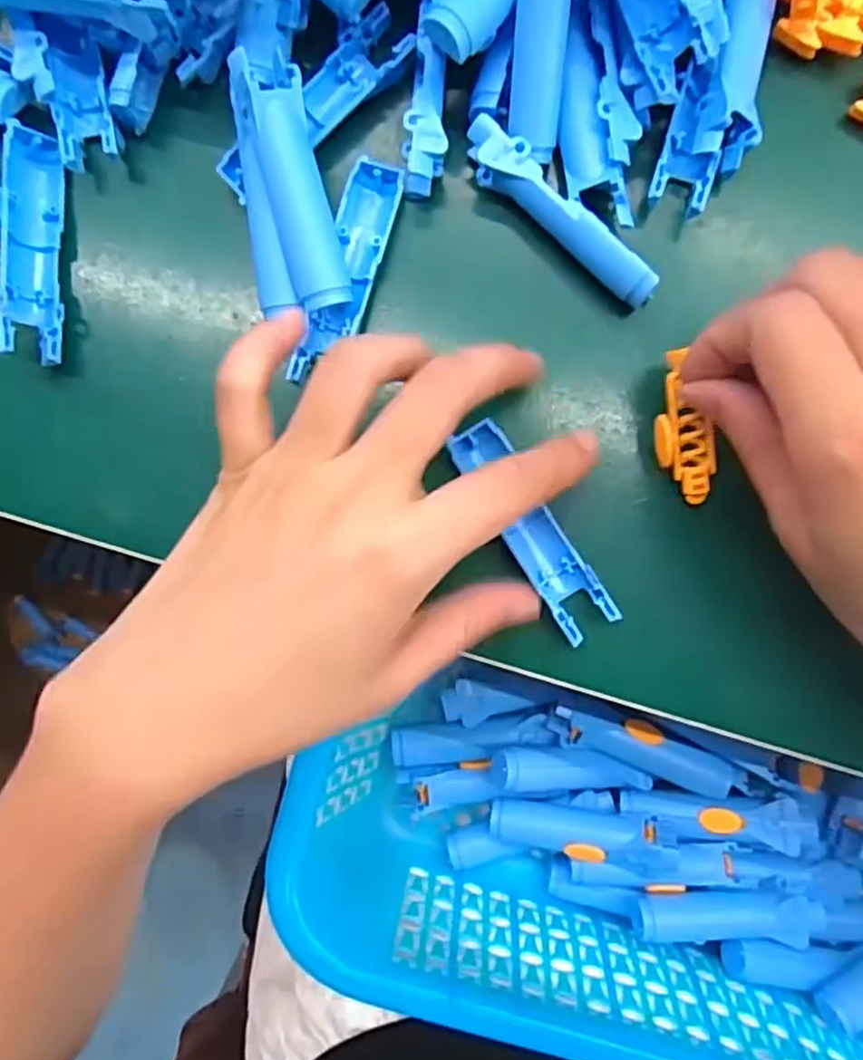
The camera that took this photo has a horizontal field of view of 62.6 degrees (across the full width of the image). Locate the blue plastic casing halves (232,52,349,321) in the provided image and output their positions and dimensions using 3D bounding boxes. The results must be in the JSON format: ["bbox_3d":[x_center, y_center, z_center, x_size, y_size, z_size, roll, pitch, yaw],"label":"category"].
[{"bbox_3d":[-0.047,-0.108,0.225,0.028,0.011,0.073,-10,104,1],"label":"blue plastic casing halves"}]

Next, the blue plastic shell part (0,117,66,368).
[{"bbox_3d":[-0.134,-0.096,0.235,0.015,0.012,0.079,-1,87,2],"label":"blue plastic shell part"}]

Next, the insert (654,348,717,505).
[{"bbox_3d":[0.080,-0.032,0.226,0.018,0.005,0.048,-18,101,1],"label":"insert"}]

